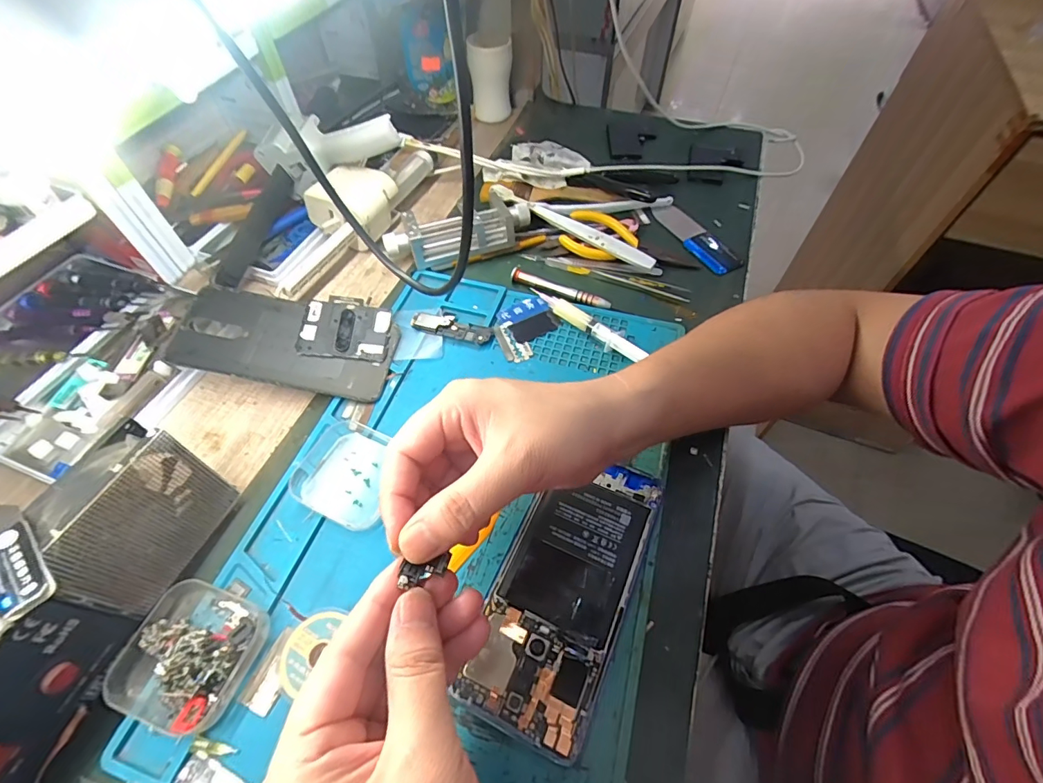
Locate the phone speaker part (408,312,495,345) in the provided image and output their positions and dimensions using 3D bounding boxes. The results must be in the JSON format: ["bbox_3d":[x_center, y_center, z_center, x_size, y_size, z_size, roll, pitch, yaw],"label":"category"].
[{"bbox_3d":[-0.058,-0.054,0.381,0.068,0.007,0.020,15,57,9],"label":"phone speaker part"}]

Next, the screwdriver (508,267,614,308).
[{"bbox_3d":[0.033,-0.090,0.408,0.093,0.008,0.013,23,59,14],"label":"screwdriver"}]

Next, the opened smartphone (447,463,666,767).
[{"bbox_3d":[0.026,0.109,0.269,0.072,0.010,0.157,22,58,13],"label":"opened smartphone"}]

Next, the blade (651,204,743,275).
[{"bbox_3d":[0.174,-0.154,0.454,0.034,0.008,0.107,-18,58,-13],"label":"blade"}]

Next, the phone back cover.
[{"bbox_3d":[-0.182,-0.039,0.359,0.159,0.004,0.074,12,63,-5],"label":"phone back cover"}]

